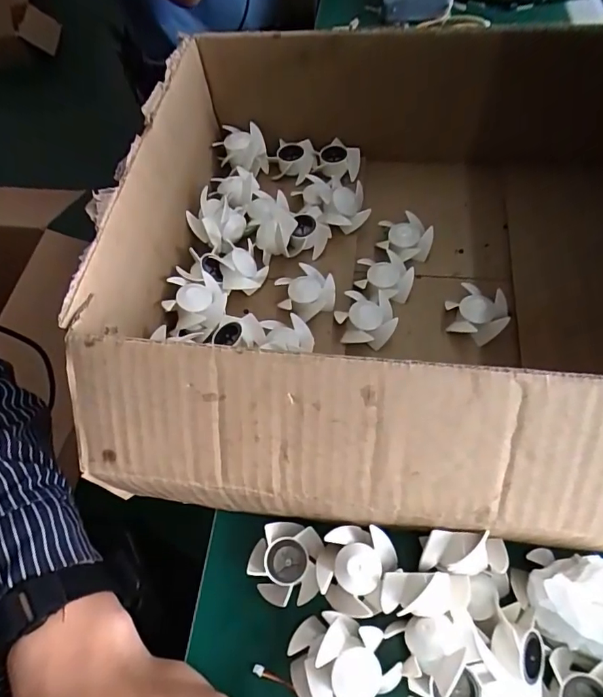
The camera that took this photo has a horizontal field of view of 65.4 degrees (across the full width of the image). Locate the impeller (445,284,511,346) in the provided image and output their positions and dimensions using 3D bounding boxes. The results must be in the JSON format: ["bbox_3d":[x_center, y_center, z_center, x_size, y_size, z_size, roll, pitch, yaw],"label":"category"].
[{"bbox_3d":[0.126,-0.024,0.339,0.040,0.021,0.039,-2,60,3],"label":"impeller"}]

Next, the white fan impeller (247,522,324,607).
[{"bbox_3d":[-0.009,0.124,0.272,0.039,0.020,0.042,6,60,7],"label":"white fan impeller"}]

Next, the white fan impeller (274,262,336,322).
[{"bbox_3d":[0.004,-0.041,0.352,0.042,0.018,0.040,-2,60,3],"label":"white fan impeller"}]

